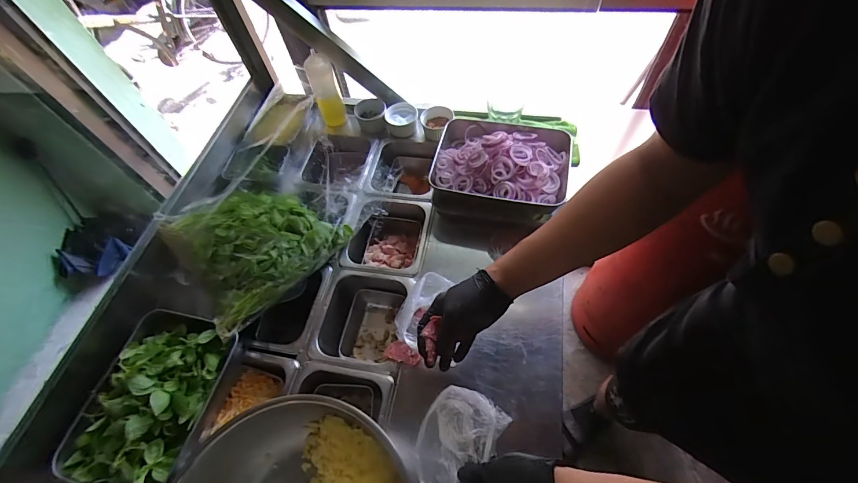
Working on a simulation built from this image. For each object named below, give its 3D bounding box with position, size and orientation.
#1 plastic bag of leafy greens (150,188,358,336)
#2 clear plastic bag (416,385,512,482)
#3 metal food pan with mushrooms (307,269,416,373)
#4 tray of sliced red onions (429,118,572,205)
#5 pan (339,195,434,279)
[{"bbox_3d":[-0.321,-0.006,0.689,0.260,0.091,0.267,40,69,24],"label":"plastic bag of leafy greens"},{"bbox_3d":[0.038,0.284,0.530,0.102,0.031,0.143,29,66,20],"label":"clear plastic bag"},{"bbox_3d":[-0.118,0.157,0.694,0.162,0.107,0.175,7,60,8],"label":"metal food pan with mushrooms"},{"bbox_3d":[0.139,-0.161,0.704,0.253,0.067,0.190,11,61,10],"label":"tray of sliced red onions"},{"bbox_3d":[-0.079,0.003,0.769,0.154,0.098,0.176,9,60,10],"label":"pan"}]

